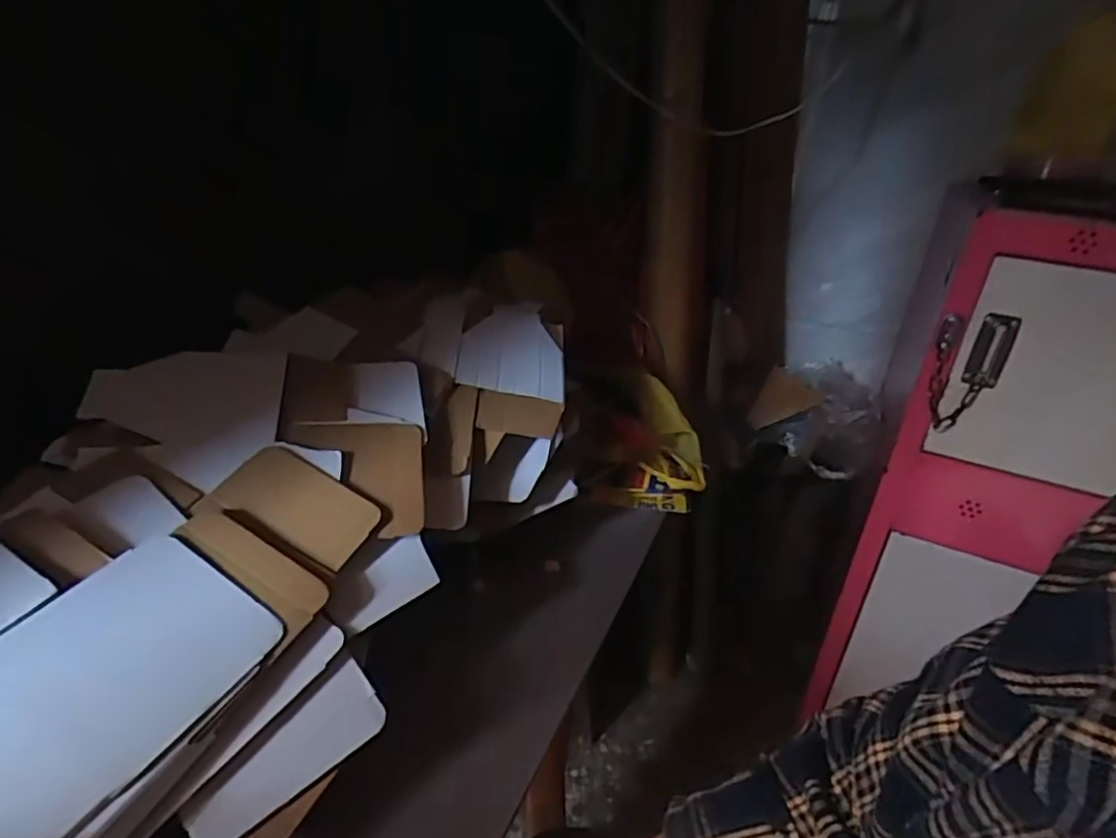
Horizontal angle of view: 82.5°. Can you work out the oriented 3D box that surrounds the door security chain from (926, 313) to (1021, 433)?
[{"bbox_3d":[0.496,-0.059,0.782,0.076,0.147,0.017,22,31,28],"label":"door security chain"}]

